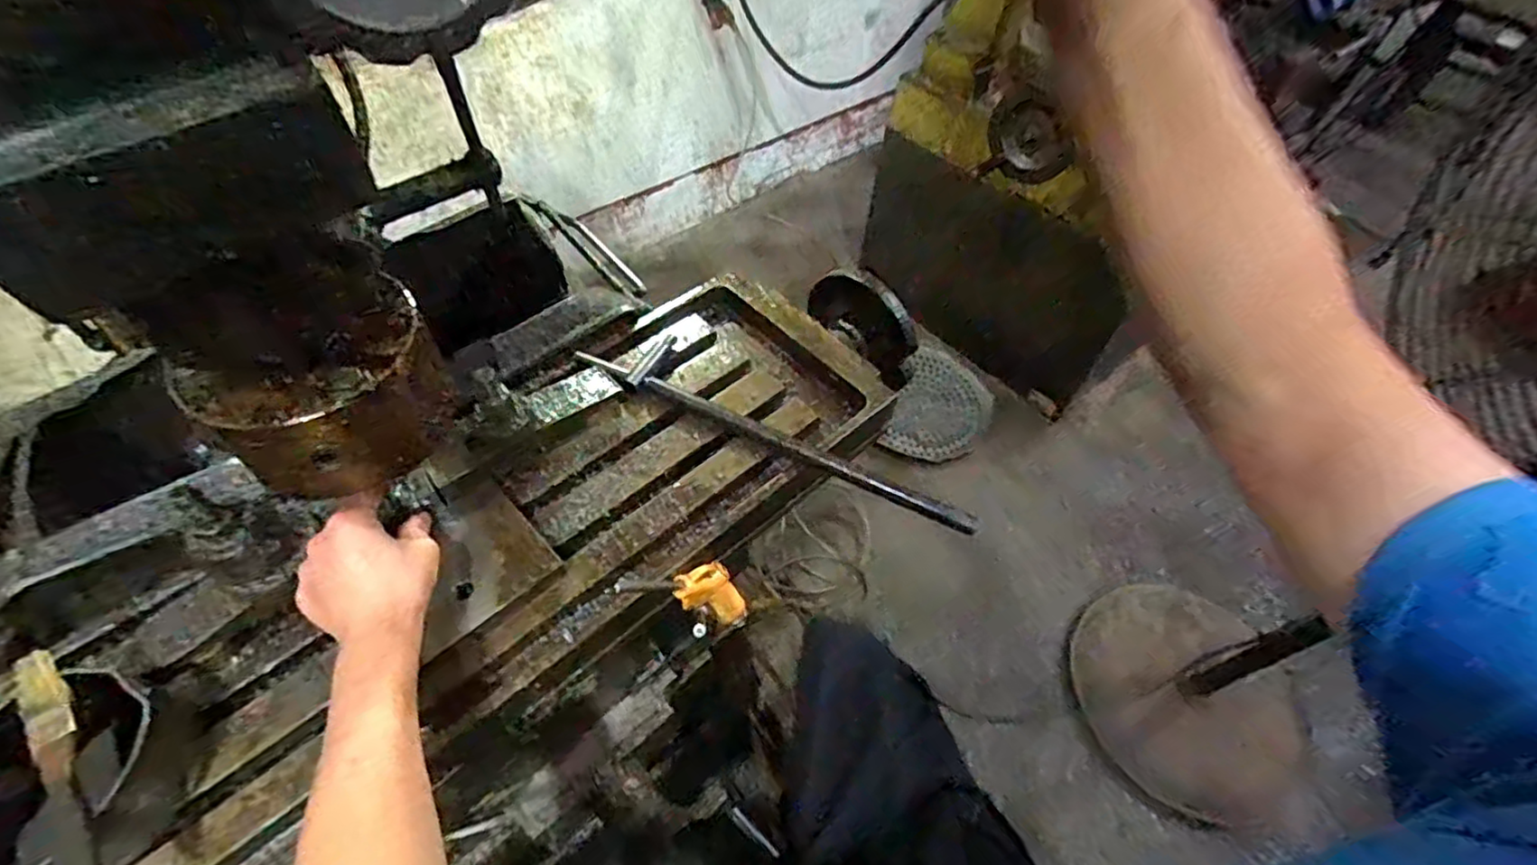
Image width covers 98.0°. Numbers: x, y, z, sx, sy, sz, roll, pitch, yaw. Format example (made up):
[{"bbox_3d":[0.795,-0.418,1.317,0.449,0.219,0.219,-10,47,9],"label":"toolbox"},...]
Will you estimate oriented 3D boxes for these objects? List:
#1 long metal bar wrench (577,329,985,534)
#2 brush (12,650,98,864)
[{"bbox_3d":[0.008,-0.013,0.605,0.382,0.017,0.068,24,55,14],"label":"long metal bar wrench"},{"bbox_3d":[-0.400,0.183,0.375,0.023,0.017,0.163,-36,63,-27],"label":"brush"}]

